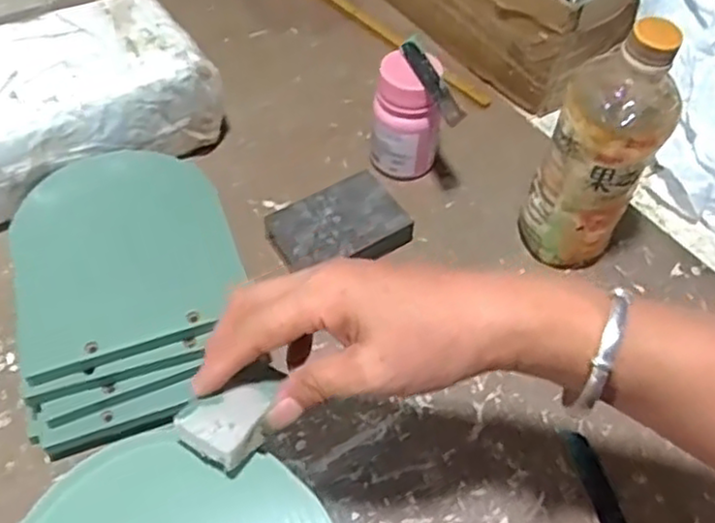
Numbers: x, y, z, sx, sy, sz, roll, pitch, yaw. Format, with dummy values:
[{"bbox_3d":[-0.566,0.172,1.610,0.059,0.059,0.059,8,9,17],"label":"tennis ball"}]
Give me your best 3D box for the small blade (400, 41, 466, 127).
[{"bbox_3d":[0.057,-0.142,0.553,0.018,0.010,0.093,-17,56,-14],"label":"small blade"}]

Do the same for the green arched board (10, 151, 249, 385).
[{"bbox_3d":[-0.163,-0.014,0.485,0.141,0.014,0.165,-16,56,-14],"label":"green arched board"}]

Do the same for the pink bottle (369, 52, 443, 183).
[{"bbox_3d":[0.041,-0.117,0.588,0.057,0.101,0.052,7,54,2],"label":"pink bottle"}]

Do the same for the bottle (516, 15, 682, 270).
[{"bbox_3d":[0.169,-0.072,0.501,0.071,0.205,0.056,34,59,20],"label":"bottle"}]

